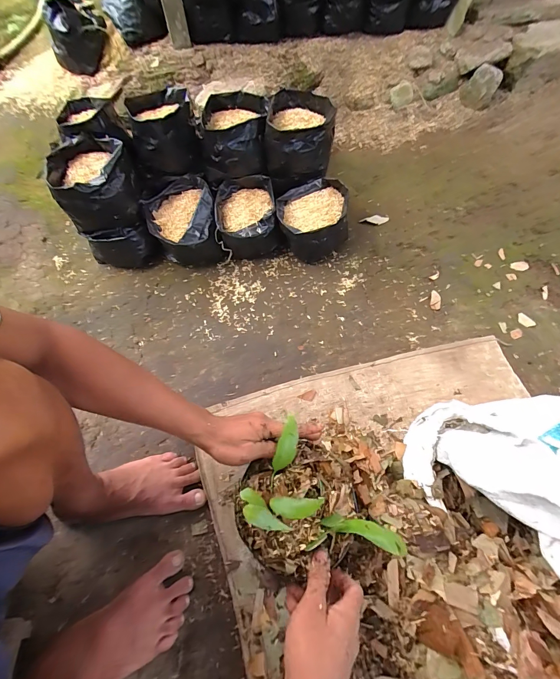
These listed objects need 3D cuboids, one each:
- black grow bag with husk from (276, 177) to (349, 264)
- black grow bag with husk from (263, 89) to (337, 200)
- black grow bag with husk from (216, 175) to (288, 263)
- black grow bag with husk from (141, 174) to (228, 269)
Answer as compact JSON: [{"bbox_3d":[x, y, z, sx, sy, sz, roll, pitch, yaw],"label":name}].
[{"bbox_3d":[0.078,-0.268,0.777,0.162,0.118,0.151,-10,64,-3],"label":"black grow bag with husk"},{"bbox_3d":[0.048,-0.460,0.765,0.144,0.126,0.173,8,62,5],"label":"black grow bag with husk"},{"bbox_3d":[-0.075,-0.277,0.777,0.150,0.120,0.151,-15,62,-8],"label":"black grow bag with husk"},{"bbox_3d":[-0.217,-0.259,0.763,0.149,0.125,0.176,-18,62,-9],"label":"black grow bag with husk"}]

